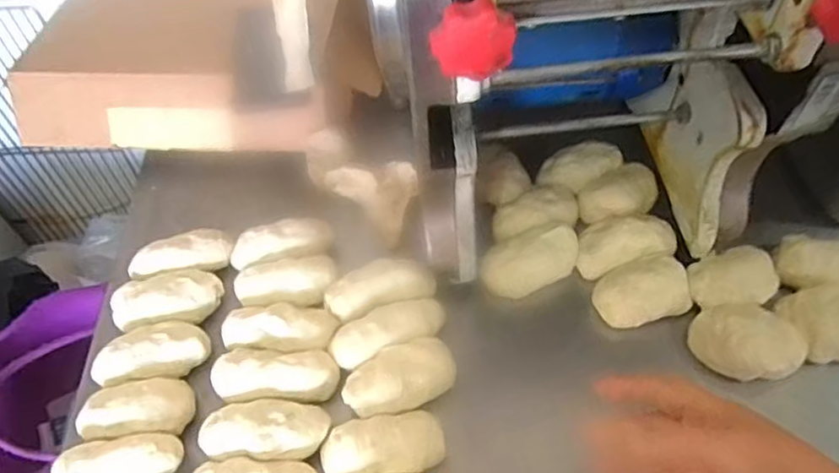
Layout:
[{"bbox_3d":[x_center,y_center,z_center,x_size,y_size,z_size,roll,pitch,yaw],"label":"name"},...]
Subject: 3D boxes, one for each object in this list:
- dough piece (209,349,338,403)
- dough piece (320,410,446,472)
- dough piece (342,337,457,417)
[{"bbox_3d":[-0.122,0.118,0.544,0.104,0.027,0.042,-1,52,4],"label":"dough piece"},{"bbox_3d":[-0.029,0.162,0.501,0.093,0.027,0.046,-13,53,-6],"label":"dough piece"},{"bbox_3d":[-0.017,0.115,0.539,0.092,0.029,0.054,-16,53,-8],"label":"dough piece"}]

